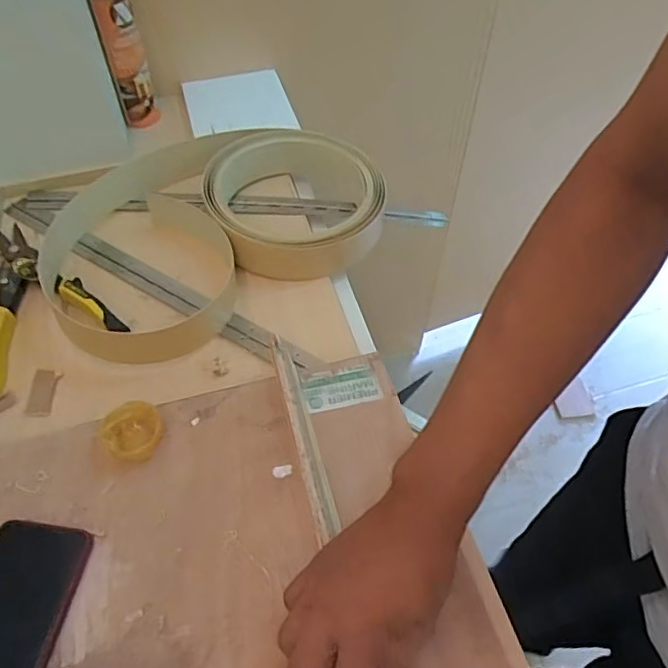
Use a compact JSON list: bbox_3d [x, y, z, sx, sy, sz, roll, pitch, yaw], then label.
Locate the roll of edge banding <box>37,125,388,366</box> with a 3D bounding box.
[{"bbox_3d":[-0.147,-0.139,0.679,0.394,0.065,0.296,-30,58,-20],"label":"roll of edge banding"}]

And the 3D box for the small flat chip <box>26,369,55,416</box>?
[{"bbox_3d":[-0.287,0.057,0.563,0.021,0.009,0.050,-5,53,-3],"label":"small flat chip"}]

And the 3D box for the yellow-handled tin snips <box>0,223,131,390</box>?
[{"bbox_3d":[-0.333,-0.042,0.619,0.135,0.019,0.204,-30,58,-21],"label":"yellow-handled tin snips"}]

